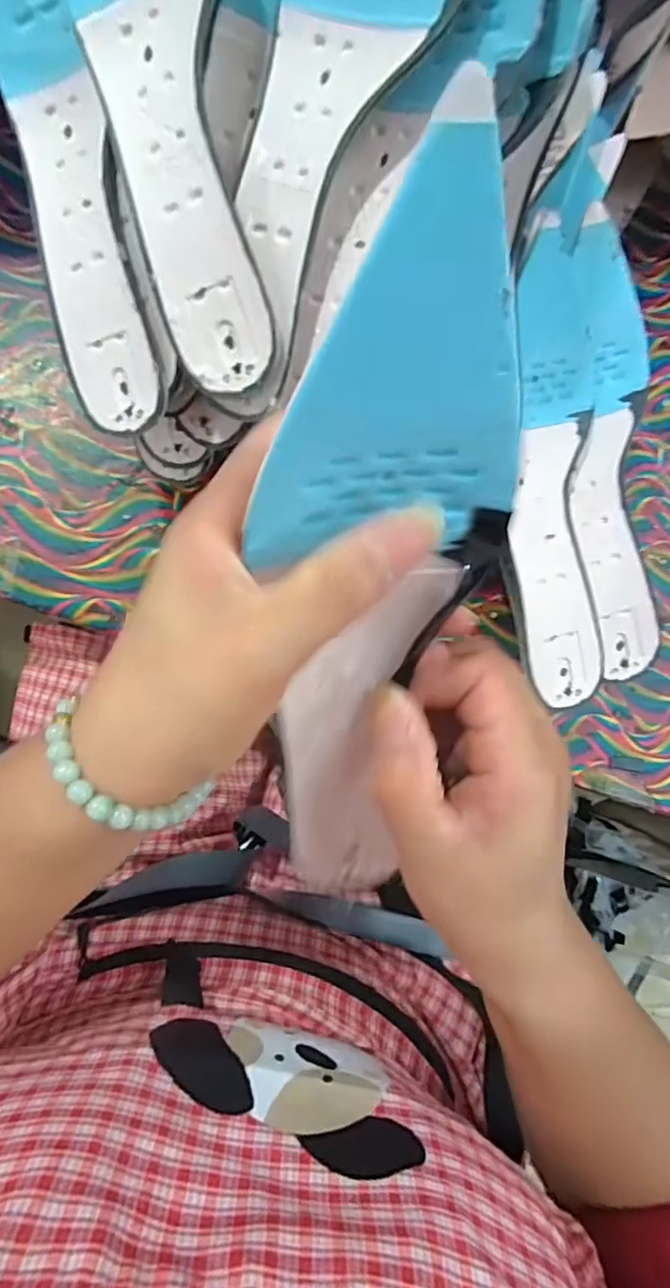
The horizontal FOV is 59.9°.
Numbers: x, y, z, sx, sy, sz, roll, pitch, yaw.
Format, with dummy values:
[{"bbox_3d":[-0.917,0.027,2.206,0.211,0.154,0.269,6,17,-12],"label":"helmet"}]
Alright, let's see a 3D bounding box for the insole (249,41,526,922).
[{"bbox_3d":[0.010,0.000,0.190,0.070,0.017,0.257,2,127,-7],"label":"insole"}]

